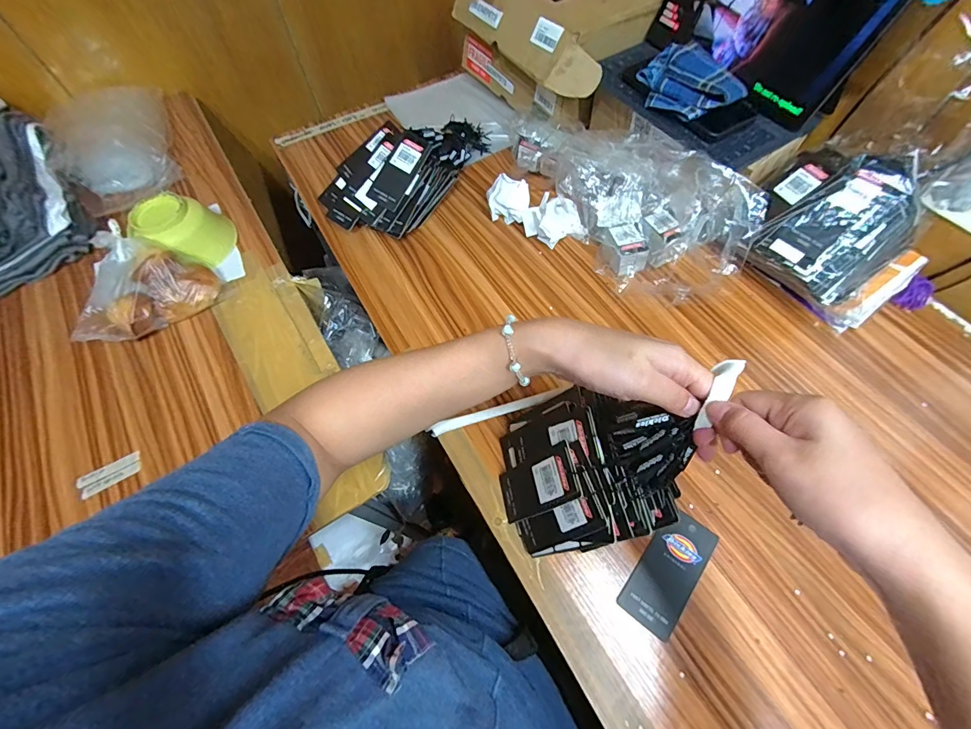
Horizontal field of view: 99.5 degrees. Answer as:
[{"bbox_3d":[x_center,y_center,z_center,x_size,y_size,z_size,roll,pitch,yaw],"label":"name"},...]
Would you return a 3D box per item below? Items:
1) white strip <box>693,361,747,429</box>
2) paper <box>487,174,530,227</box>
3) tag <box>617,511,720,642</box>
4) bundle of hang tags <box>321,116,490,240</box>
[{"bbox_3d":[0.157,0.015,0.276,0.014,0.017,0.058,33,65,19],"label":"white strip"},{"bbox_3d":[0.031,-0.233,0.590,0.066,0.052,0.042,21,65,14],"label":"paper"},{"bbox_3d":[0.171,0.191,0.383,0.050,0.004,0.107,34,69,18],"label":"tag"},{"bbox_3d":[-0.118,-0.315,0.627,0.162,0.077,0.287,28,67,17],"label":"bundle of hang tags"}]

